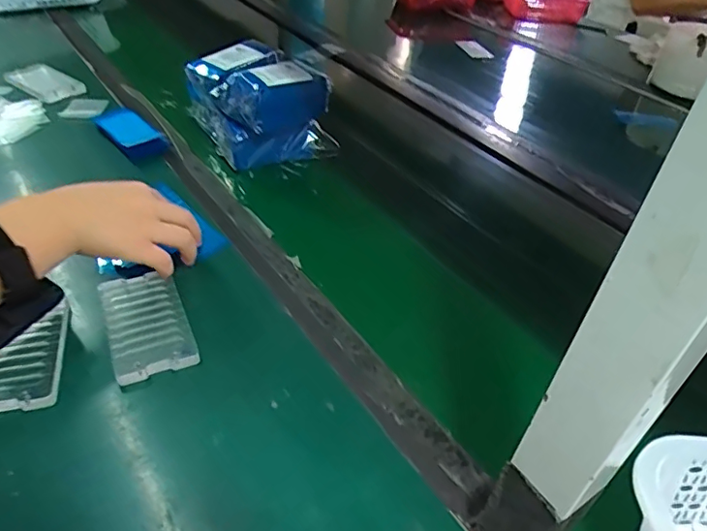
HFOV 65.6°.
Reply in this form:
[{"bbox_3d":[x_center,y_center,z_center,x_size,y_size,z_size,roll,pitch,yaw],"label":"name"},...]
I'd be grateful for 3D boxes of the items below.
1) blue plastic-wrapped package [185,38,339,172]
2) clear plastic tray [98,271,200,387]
[{"bbox_3d":[-0.133,-0.219,0.760,0.167,0.123,0.150,-19,45,-28],"label":"blue plastic-wrapped package"},{"bbox_3d":[-0.185,0.051,0.491,0.068,0.010,0.114,-14,43,-23],"label":"clear plastic tray"}]

